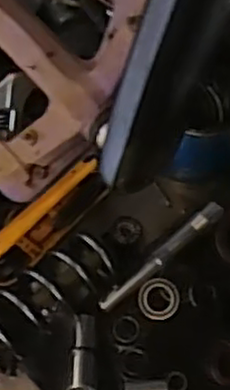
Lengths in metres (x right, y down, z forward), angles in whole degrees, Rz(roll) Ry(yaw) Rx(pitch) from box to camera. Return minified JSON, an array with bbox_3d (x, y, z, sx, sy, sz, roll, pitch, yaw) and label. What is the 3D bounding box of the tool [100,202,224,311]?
[{"bbox_3d":[0.038,0.047,0.572,0.129,0.012,0.014,-37,70,-17],"label":"tool"}]

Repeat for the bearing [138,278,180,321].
[{"bbox_3d":[0.035,0.083,0.562,0.032,0.005,0.034,4,64,1],"label":"bearing"}]

